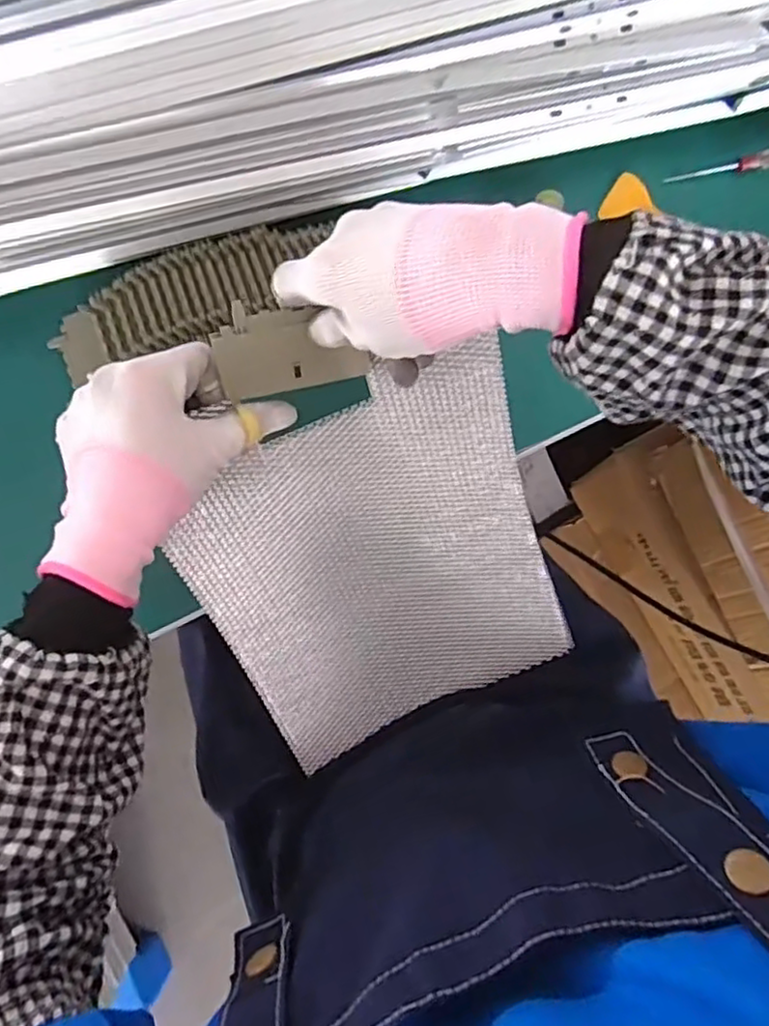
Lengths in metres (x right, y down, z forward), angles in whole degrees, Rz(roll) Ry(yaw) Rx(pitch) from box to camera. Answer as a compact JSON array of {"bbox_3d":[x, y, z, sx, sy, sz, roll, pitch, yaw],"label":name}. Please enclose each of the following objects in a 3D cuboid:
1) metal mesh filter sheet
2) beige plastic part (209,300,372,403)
[{"bbox_3d":[-0.001,0.045,0.494,0.249,0.029,0.288,-25,124,-3],"label":"metal mesh filter sheet"},{"bbox_3d":[-0.051,-0.092,0.366,0.081,0.053,0.004,-14,44,-9],"label":"beige plastic part"}]

